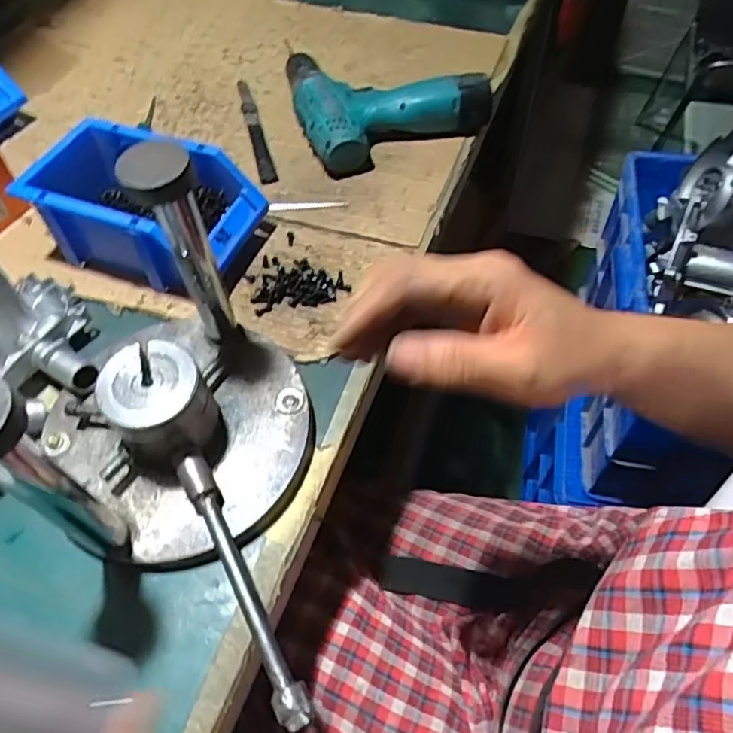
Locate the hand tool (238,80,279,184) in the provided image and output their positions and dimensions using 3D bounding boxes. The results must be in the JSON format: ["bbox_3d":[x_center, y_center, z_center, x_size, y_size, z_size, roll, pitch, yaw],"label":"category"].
[{"bbox_3d":[-0.116,-0.248,0.622,0.017,0.016,0.146,-14,55,-8],"label":"hand tool"}]

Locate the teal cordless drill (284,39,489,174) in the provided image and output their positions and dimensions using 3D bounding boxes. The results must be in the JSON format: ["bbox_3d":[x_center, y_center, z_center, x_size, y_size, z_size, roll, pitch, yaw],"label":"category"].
[{"bbox_3d":[0.013,-0.291,0.643,0.187,0.060,0.160,-22,57,-13],"label":"teal cordless drill"}]

